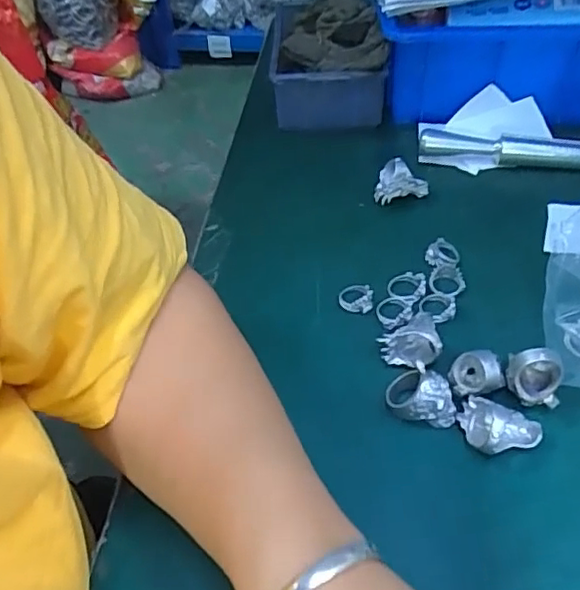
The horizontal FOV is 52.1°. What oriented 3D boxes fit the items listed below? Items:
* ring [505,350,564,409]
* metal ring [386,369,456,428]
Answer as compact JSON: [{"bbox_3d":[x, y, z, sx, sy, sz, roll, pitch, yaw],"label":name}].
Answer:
[{"bbox_3d":[0.128,0.042,0.312,0.028,0.034,0.019,12,50,15],"label":"ring"},{"bbox_3d":[0.070,0.053,0.313,0.036,0.028,0.023,15,51,18],"label":"metal ring"}]

